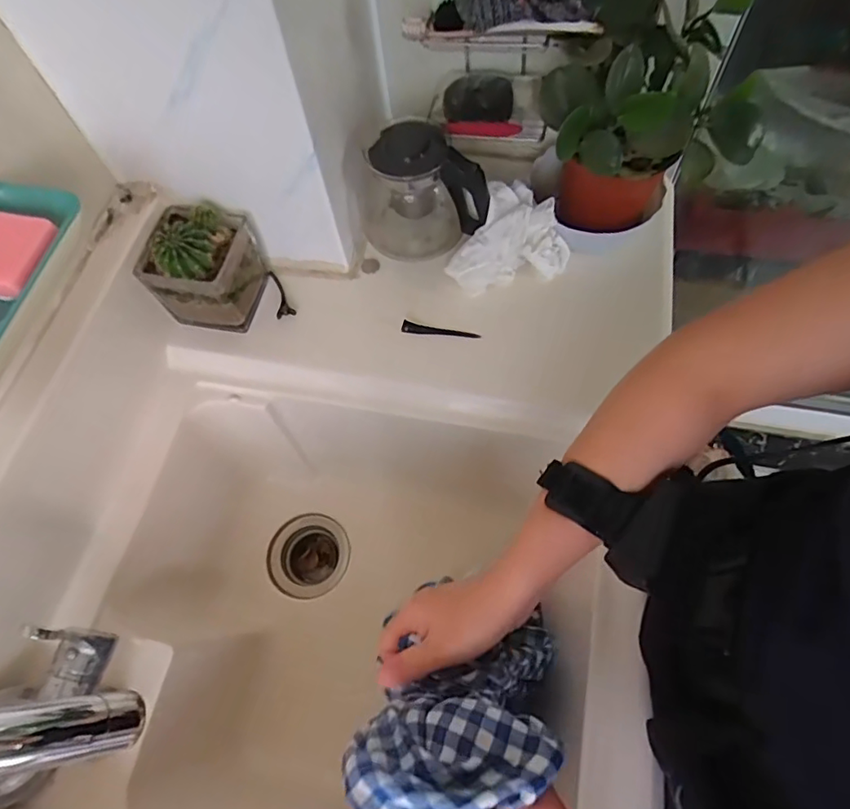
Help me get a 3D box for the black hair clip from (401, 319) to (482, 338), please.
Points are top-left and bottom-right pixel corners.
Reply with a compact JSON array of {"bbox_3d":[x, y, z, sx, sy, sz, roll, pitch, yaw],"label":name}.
[{"bbox_3d":[0.017,-0.080,0.602,0.084,0.010,0.012,8,64,8],"label":"black hair clip"}]

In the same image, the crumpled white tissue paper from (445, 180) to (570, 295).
[{"bbox_3d":[0.096,-0.174,0.606,0.102,0.062,0.121,31,70,18],"label":"crumpled white tissue paper"}]

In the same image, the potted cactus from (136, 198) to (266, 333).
[{"bbox_3d":[-0.236,-0.149,0.596,0.094,0.116,0.094,5,64,7],"label":"potted cactus"}]

